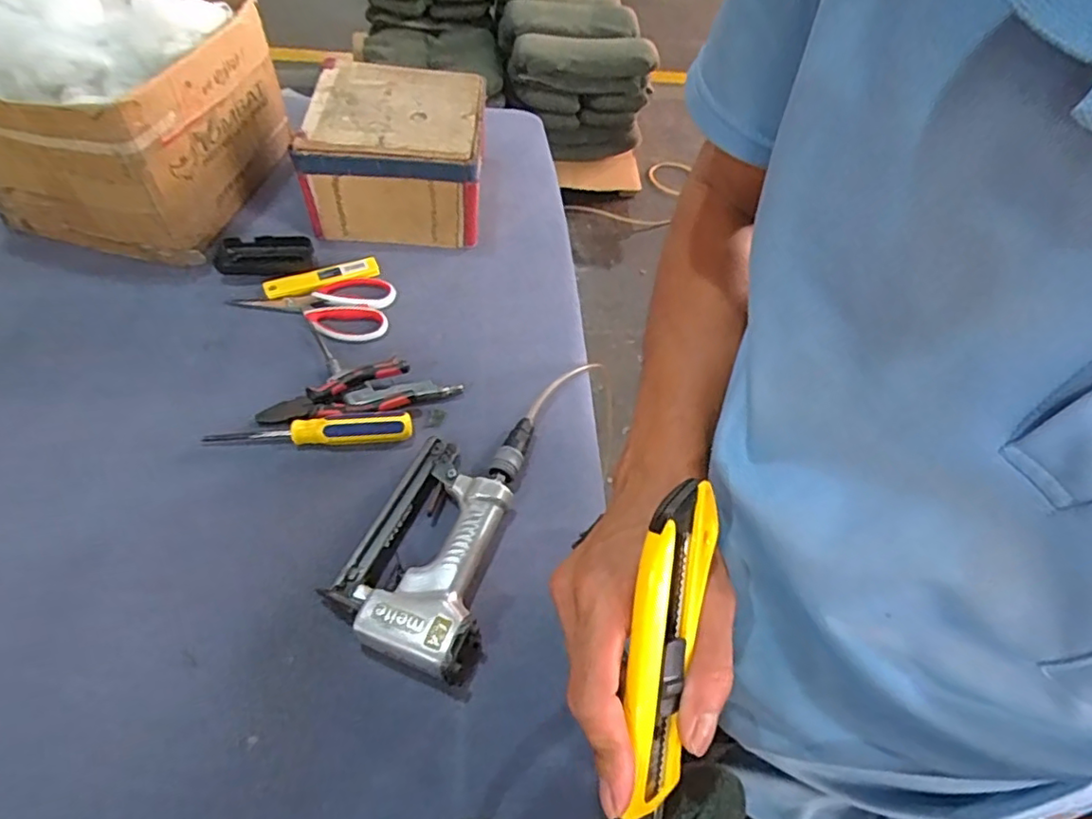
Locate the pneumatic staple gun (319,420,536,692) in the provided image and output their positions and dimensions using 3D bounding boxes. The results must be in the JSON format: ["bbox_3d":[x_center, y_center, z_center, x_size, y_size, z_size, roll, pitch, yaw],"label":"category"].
[{"bbox_3d":[-0.090,0.098,0.542,0.128,0.039,0.253,15,54,7],"label":"pneumatic staple gun"}]

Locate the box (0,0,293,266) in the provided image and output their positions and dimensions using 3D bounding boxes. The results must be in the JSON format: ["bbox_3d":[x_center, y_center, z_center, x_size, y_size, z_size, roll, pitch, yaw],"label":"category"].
[{"bbox_3d":[-0.497,-0.365,0.719,0.242,0.246,0.285,12,53,5],"label":"box"}]

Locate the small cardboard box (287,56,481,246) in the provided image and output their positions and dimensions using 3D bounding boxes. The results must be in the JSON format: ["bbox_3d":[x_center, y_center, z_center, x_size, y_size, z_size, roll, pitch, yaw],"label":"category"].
[{"bbox_3d":[-0.189,-0.330,0.798,0.206,0.145,0.194,2,53,-2],"label":"small cardboard box"}]

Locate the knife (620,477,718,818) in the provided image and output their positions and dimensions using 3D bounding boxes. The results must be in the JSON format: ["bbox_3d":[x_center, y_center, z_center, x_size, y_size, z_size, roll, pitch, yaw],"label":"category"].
[{"bbox_3d":[0.050,0.103,0.254,0.030,0.018,0.142,9,86,3],"label":"knife"}]

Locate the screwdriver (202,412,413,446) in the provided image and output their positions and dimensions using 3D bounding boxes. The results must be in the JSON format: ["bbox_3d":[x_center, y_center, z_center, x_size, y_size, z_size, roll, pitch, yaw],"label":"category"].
[{"bbox_3d":[-0.232,0.017,0.597,0.195,0.026,0.032,-1,53,-5],"label":"screwdriver"}]

